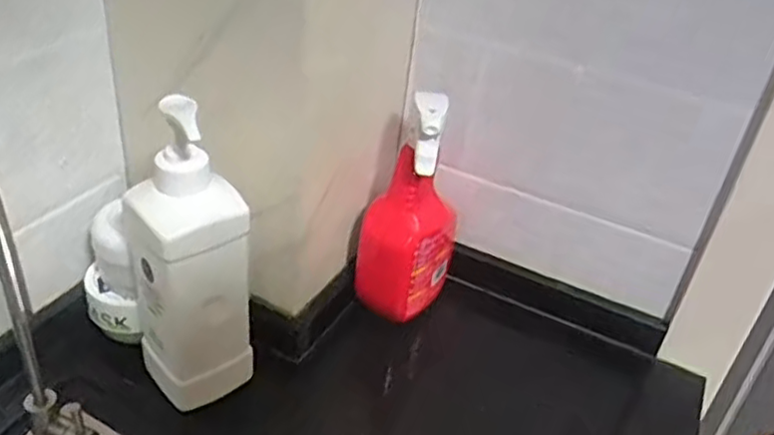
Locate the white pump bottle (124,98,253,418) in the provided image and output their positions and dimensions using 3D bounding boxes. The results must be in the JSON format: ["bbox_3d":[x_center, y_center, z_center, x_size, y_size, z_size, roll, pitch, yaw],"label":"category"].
[{"bbox_3d":[-0.165,0.030,0.572,0.083,0.270,0.082,-15,40,-29],"label":"white pump bottle"}]

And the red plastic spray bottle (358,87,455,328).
[{"bbox_3d":[0.029,-0.020,0.697,0.087,0.231,0.092,15,35,12],"label":"red plastic spray bottle"}]

